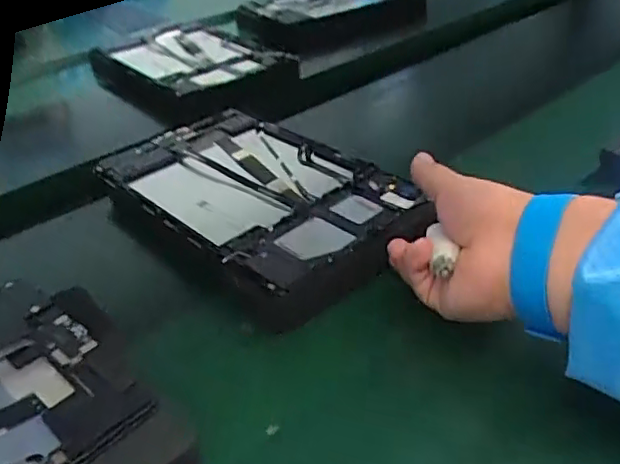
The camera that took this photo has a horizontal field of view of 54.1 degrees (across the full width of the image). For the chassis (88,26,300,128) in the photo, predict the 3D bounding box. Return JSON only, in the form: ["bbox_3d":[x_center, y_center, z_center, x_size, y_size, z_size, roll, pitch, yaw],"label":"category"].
[{"bbox_3d":[-0.137,-0.191,0.736,0.154,0.057,0.195,-32,43,-32],"label":"chassis"}]

